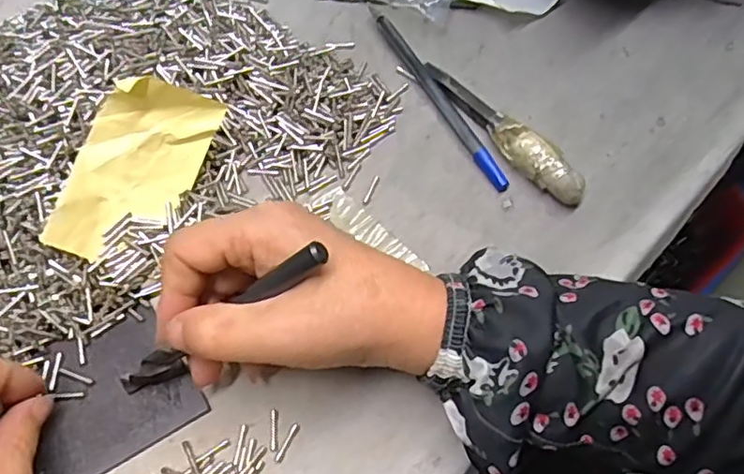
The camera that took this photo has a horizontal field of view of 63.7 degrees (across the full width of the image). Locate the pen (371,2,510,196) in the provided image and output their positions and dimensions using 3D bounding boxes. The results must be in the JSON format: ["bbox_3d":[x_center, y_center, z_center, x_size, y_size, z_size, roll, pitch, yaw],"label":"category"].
[{"bbox_3d":[0.035,-0.081,0.334,0.008,0.006,0.137,-29,67,-7],"label":"pen"}]

